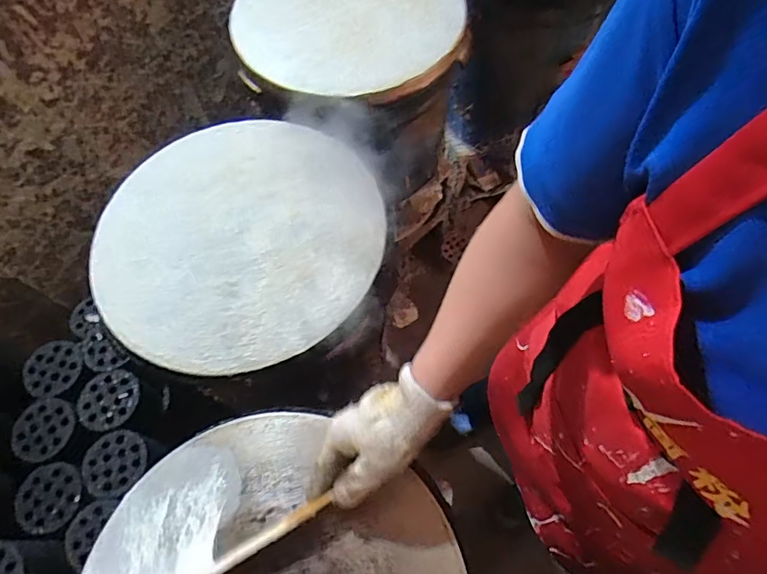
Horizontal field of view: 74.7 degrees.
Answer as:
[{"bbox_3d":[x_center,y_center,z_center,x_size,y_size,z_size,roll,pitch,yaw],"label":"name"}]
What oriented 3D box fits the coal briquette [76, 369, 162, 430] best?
[{"bbox_3d":[-0.449,0.197,0.856,0.098,0.084,0.098,-1,64,2],"label":"coal briquette"}]

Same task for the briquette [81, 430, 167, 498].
[{"bbox_3d":[-0.415,0.284,0.806,0.093,0.072,0.100,-1,64,2],"label":"briquette"}]

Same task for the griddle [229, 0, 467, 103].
[{"bbox_3d":[-0.060,-0.457,0.852,0.379,0.050,0.391,-1,64,2],"label":"griddle"}]

